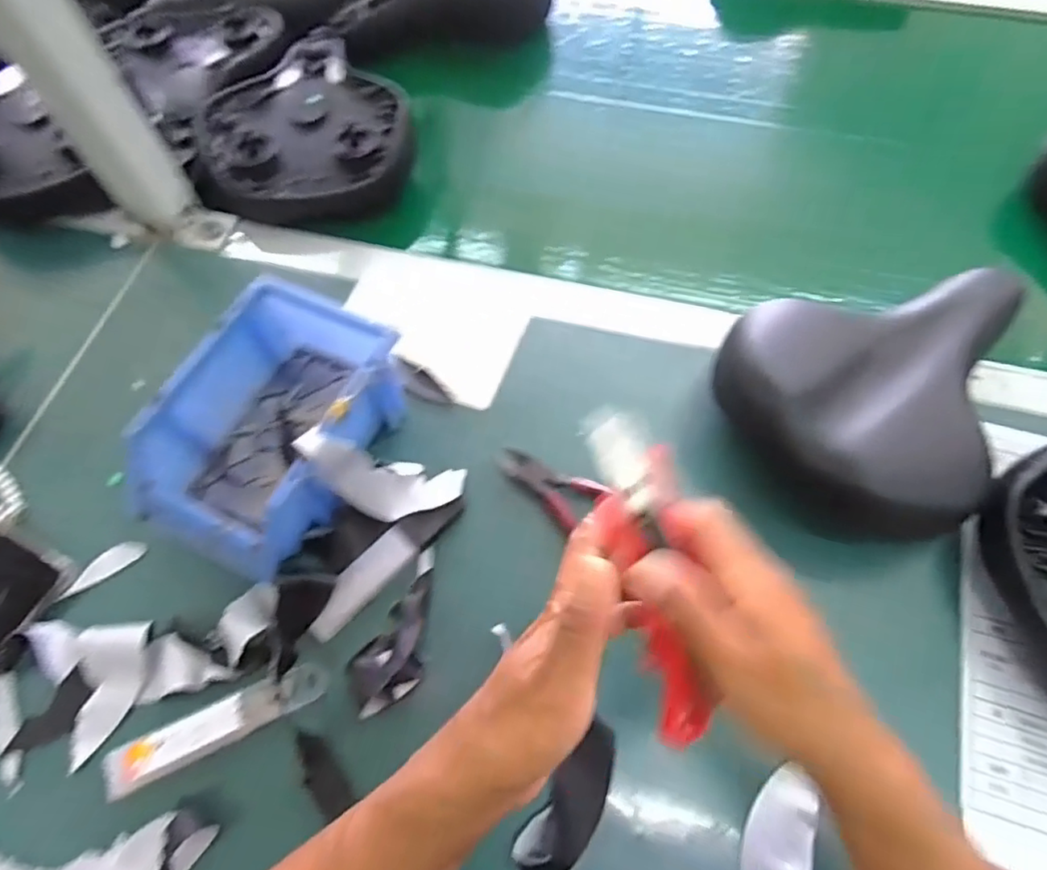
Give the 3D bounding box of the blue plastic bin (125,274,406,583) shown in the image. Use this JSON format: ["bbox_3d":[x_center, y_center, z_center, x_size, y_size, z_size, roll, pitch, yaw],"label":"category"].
[{"bbox_3d":[-0.165,-0.008,0.411,0.114,0.082,0.180,25,67,13],"label":"blue plastic bin"}]

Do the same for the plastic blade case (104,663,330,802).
[{"bbox_3d":[-0.182,0.174,0.356,0.126,0.014,0.025,-23,65,-9],"label":"plastic blade case"}]

